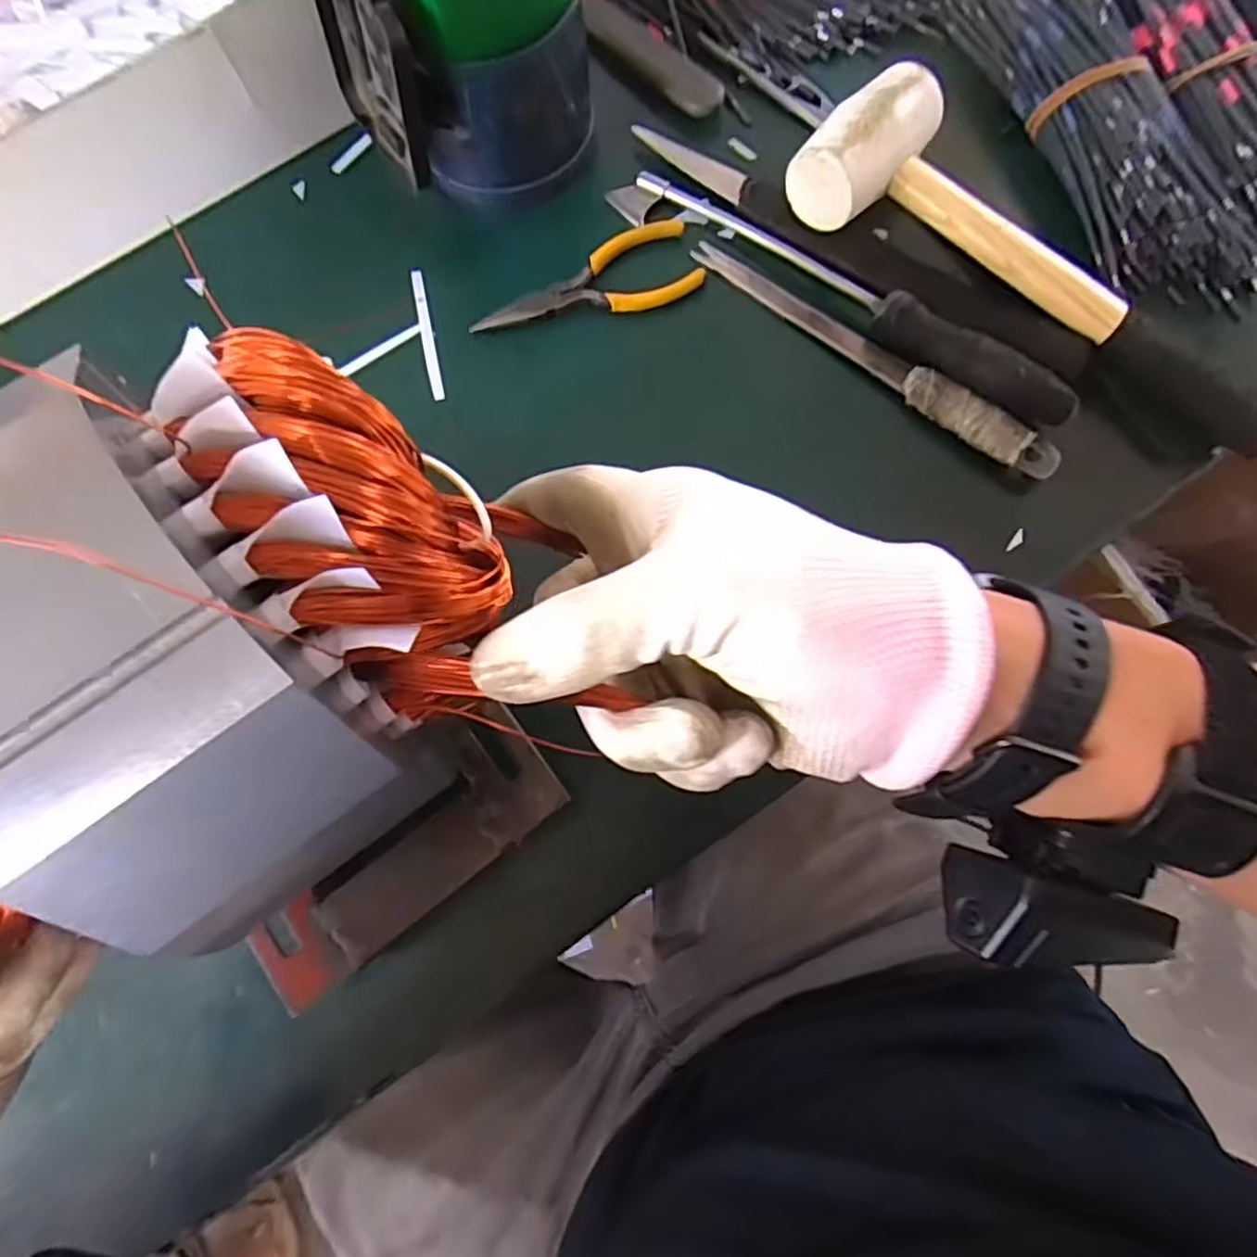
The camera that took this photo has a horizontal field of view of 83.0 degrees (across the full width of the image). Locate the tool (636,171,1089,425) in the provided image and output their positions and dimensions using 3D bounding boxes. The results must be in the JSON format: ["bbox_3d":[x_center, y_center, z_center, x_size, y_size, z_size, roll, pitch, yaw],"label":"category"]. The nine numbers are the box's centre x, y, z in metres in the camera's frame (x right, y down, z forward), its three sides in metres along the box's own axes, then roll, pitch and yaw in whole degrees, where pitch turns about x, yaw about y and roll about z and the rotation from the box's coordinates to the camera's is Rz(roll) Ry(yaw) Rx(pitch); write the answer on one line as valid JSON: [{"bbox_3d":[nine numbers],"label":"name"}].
[{"bbox_3d":[0.106,-0.171,0.356,0.245,0.027,0.022,37,80,10],"label":"tool"}]

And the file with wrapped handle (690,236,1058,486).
[{"bbox_3d":[0.120,-0.140,0.360,0.210,0.015,0.020,40,81,10],"label":"file with wrapped handle"}]

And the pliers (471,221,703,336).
[{"bbox_3d":[-0.023,-0.183,0.378,0.121,0.010,0.047,-18,76,-3],"label":"pliers"}]

